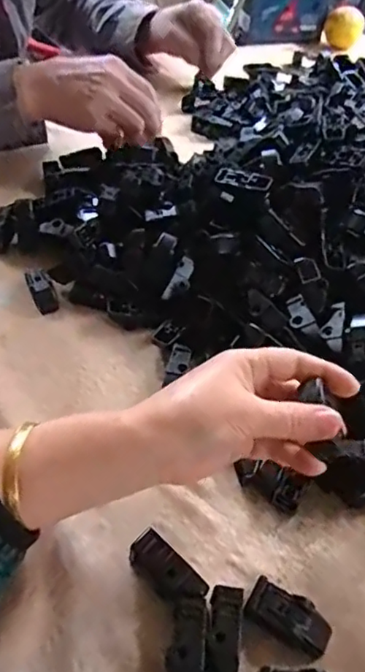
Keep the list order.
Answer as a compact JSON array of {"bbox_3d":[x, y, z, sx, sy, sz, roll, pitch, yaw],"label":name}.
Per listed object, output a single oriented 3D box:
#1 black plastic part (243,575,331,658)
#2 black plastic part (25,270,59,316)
[{"bbox_3d":[0.061,0.160,0.327,0.049,0.014,0.023,25,49,17],"label":"black plastic part"},{"bbox_3d":[-0.117,-0.038,0.481,0.018,0.012,0.040,-21,74,-24],"label":"black plastic part"}]

